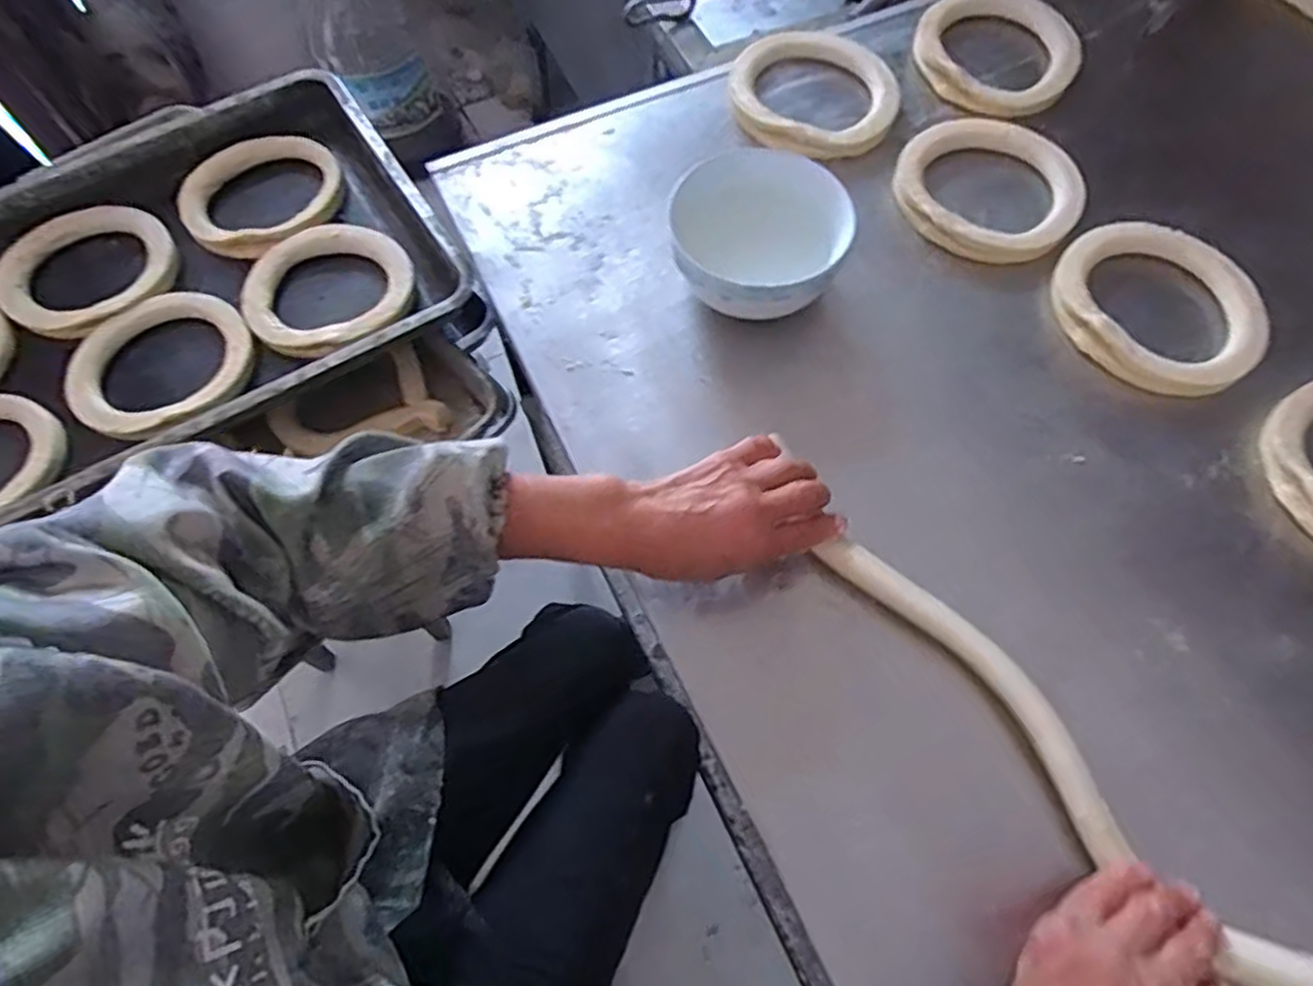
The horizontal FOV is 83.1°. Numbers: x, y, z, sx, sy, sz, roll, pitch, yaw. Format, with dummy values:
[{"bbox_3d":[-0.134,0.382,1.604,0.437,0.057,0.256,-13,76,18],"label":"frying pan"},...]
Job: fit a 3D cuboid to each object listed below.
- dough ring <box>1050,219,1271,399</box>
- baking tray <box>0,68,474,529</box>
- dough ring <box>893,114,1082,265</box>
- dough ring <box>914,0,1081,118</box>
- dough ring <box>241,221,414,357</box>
[{"bbox_3d":[0.433,-0.163,0.640,0.170,0.032,0.170,-1,62,1],"label":"dough ring"},{"bbox_3d":[-0.557,-0.202,0.772,0.645,0.067,0.449,-25,63,-8],"label":"baking tray"},{"bbox_3d":[0.315,-0.294,0.705,0.163,0.035,0.174,-1,62,1],"label":"dough ring"},{"bbox_3d":[0.359,-0.468,0.787,0.162,0.039,0.171,-1,62,1],"label":"dough ring"},{"bbox_3d":[-0.337,-0.212,0.763,0.166,0.022,0.177,-1,63,1],"label":"dough ring"}]

